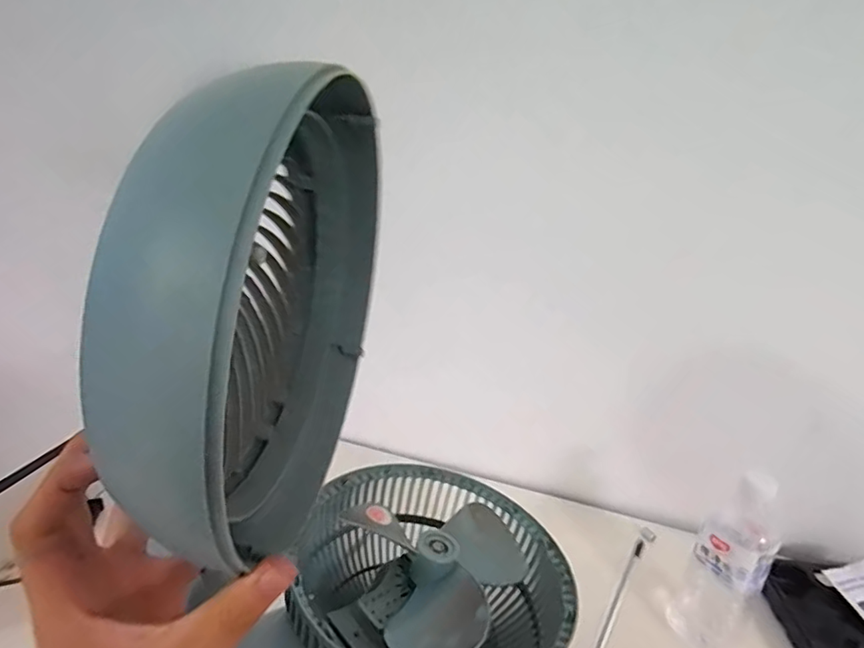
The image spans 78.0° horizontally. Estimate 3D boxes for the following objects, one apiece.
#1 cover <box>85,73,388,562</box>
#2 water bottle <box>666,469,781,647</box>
[{"bbox_3d":[-0.090,-0.001,0.291,0.094,0.234,0.243,4,25,2],"label":"cover"},{"bbox_3d":[0.309,0.247,0.555,0.072,0.196,0.068,20,27,30],"label":"water bottle"}]

